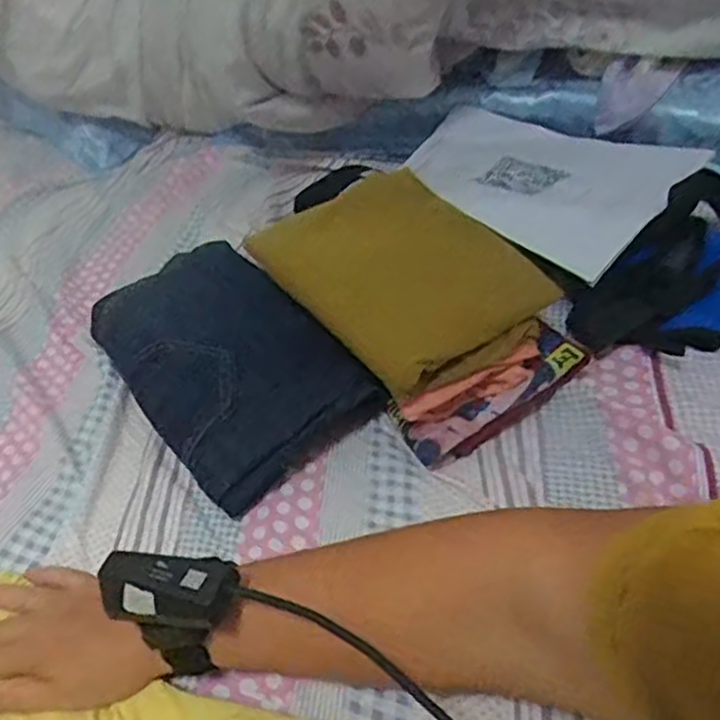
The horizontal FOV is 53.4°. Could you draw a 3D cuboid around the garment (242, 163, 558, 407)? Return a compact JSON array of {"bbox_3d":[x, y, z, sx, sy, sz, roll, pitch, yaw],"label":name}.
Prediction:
[{"bbox_3d":[0.034,-0.068,0.558,0.150,0.066,0.202,-29,45,-23],"label":"garment"}]

